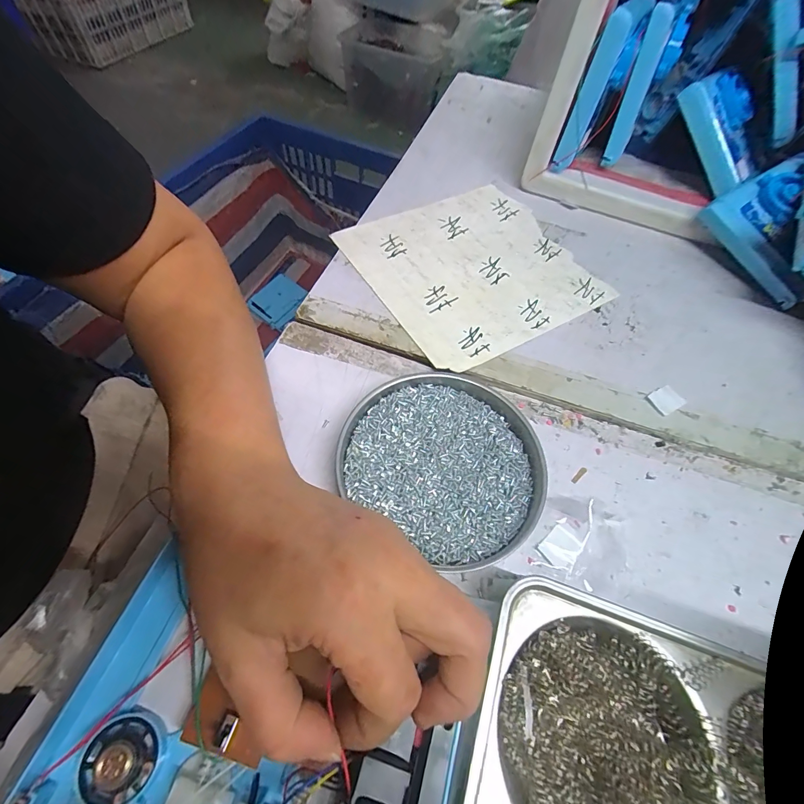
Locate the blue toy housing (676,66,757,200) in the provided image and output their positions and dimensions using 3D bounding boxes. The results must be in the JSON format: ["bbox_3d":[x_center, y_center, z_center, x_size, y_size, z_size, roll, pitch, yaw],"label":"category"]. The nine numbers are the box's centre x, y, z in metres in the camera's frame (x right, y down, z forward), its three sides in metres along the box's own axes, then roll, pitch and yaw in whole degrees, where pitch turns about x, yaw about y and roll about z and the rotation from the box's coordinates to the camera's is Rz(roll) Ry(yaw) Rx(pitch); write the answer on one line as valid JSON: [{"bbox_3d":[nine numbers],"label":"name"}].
[{"bbox_3d":[0.358,-0.301,0.437,0.041,0.050,0.117,-44,111,-26],"label":"blue toy housing"}]

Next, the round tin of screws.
[{"bbox_3d":[0.032,0.039,0.273,0.135,0.019,0.120,35,62,16],"label":"round tin of screws"}]

